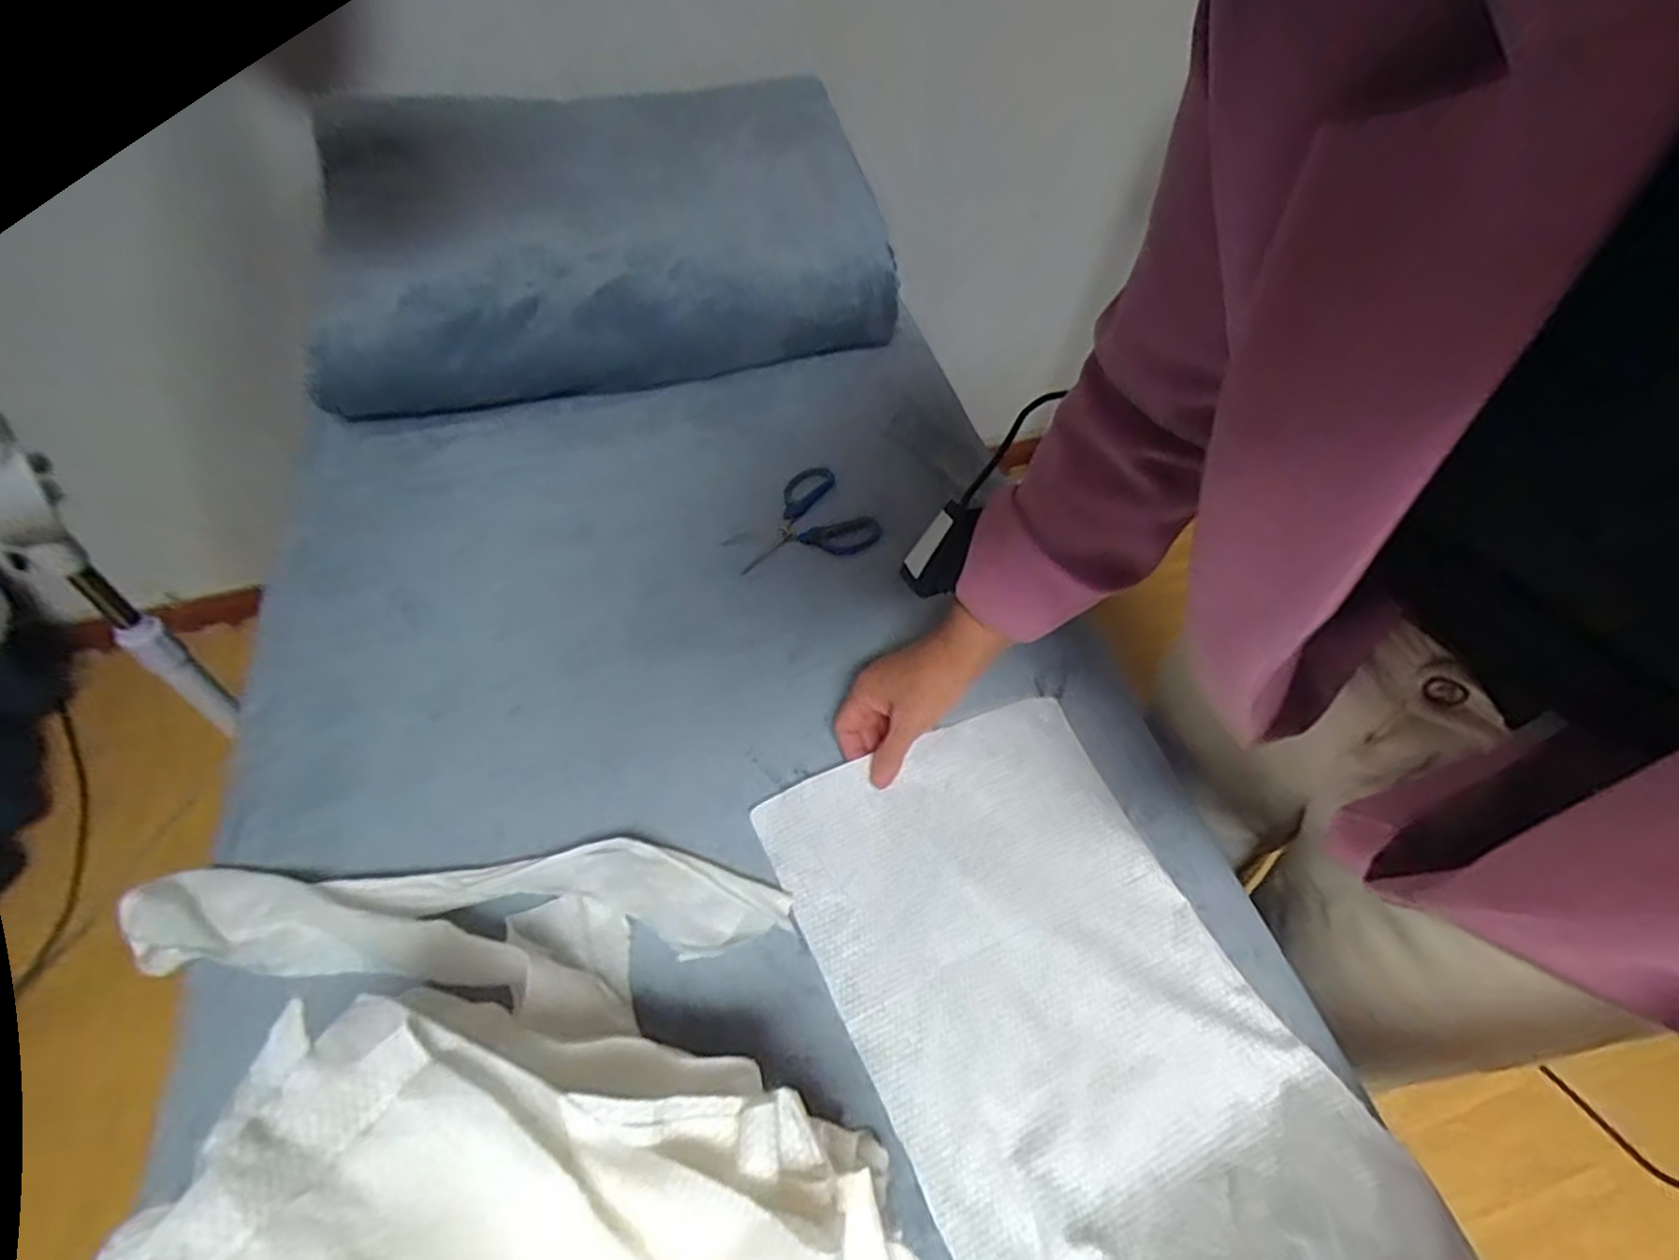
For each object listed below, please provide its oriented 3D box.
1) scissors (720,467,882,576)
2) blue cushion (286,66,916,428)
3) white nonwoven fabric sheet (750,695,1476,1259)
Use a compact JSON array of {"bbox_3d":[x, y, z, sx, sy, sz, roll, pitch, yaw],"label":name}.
[{"bbox_3d":[-0.043,-0.105,0.738,0.142,0.013,0.108,-24,58,-17],"label":"scissors"},{"bbox_3d":[-0.246,-0.449,0.841,0.613,0.178,0.363,-14,55,-11],"label":"blue cushion"},{"bbox_3d":[0.144,0.229,0.428,0.242,0.100,0.431,-21,58,-15],"label":"white nonwoven fabric sheet"}]

